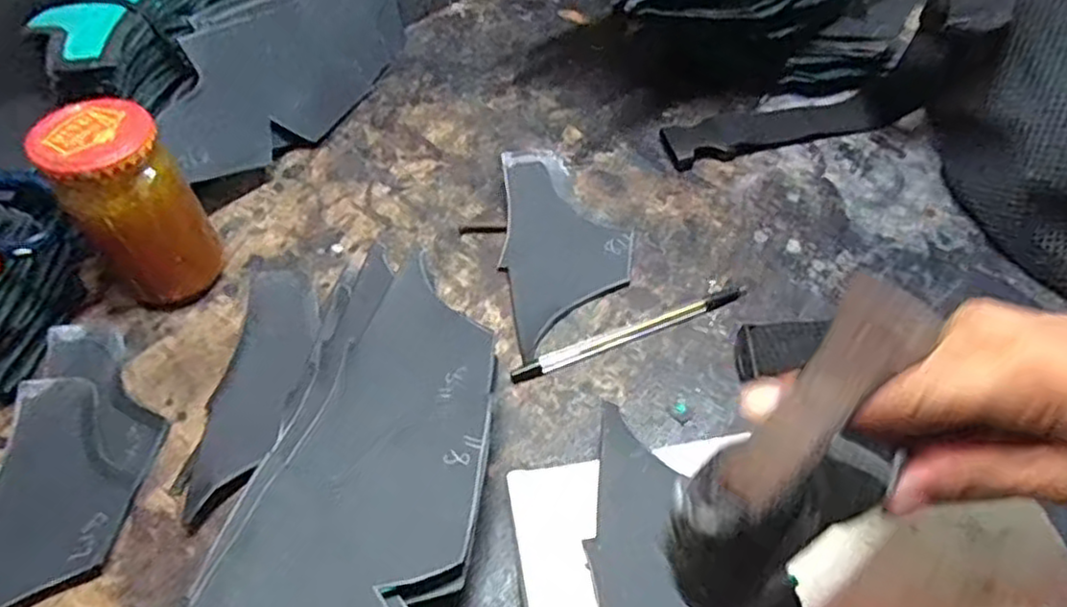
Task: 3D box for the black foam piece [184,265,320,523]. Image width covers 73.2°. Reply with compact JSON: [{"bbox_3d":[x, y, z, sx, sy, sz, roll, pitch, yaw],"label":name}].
[{"bbox_3d":[-0.147,0.040,0.394,0.053,0.015,0.150,0,51,5],"label":"black foam piece"}]

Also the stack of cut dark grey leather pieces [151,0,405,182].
[{"bbox_3d":[-0.177,-0.183,0.534,0.020,0.101,0.265,-11,39,40],"label":"stack of cut dark grey leather pieces"}]

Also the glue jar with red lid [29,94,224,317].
[{"bbox_3d":[-0.224,-0.053,0.411,0.060,0.115,0.055,-3,51,3],"label":"glue jar with red lid"}]

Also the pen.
[{"bbox_3d":[0.055,0.016,0.398,0.141,0.007,0.010,-19,52,-10],"label":"pen"}]

